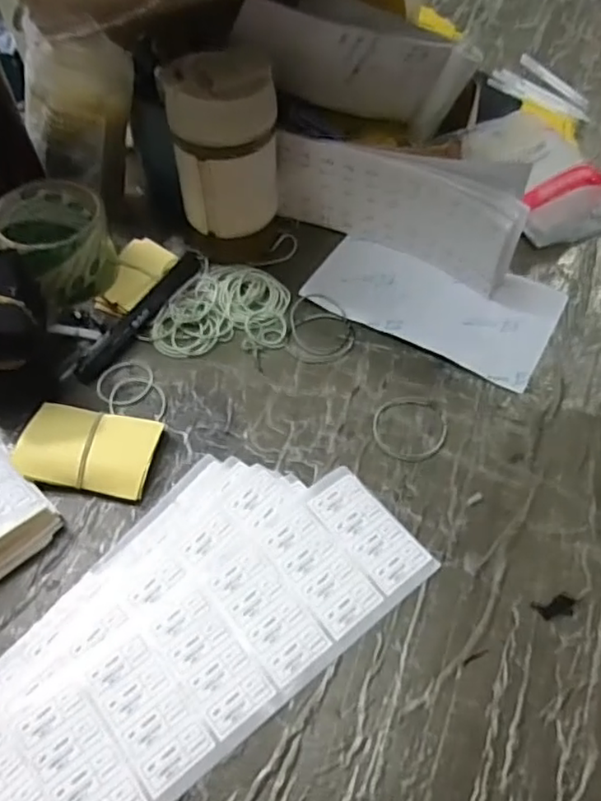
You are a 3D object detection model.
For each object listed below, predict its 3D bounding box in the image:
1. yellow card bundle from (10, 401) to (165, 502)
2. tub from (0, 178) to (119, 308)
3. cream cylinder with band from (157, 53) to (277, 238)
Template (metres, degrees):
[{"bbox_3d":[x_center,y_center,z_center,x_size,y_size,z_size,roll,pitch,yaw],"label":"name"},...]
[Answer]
[{"bbox_3d":[-0.151,0.034,0.457,0.092,0.022,0.062,10,57,7],"label":"yellow card bundle"},{"bbox_3d":[-0.201,-0.130,0.532,0.079,0.069,0.097,-35,63,-21],"label":"tub"},{"bbox_3d":[-0.059,-0.201,0.512,0.081,0.121,0.065,-7,57,-4],"label":"cream cylinder with band"}]

